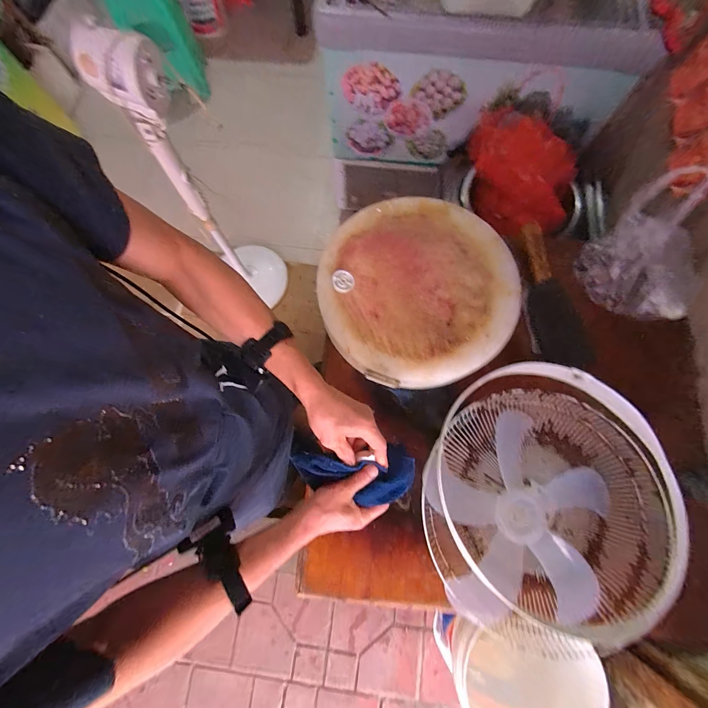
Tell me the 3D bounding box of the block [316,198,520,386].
[{"bbox_3d":[0.134,-0.141,0.664,0.405,0.061,0.405,0,76,1],"label":"block"}]

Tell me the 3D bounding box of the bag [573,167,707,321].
[{"bbox_3d":[0.616,-0.186,0.613,0.230,0.221,0.130,25,77,7],"label":"bag"}]

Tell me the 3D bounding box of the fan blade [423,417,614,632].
[{"bbox_3d":[0.324,0.309,0.598,0.350,0.092,0.354,0,76,1],"label":"fan blade"}]

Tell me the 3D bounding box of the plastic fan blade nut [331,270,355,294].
[{"bbox_3d":[-0.023,-0.148,0.639,0.047,0.026,0.039,12,76,4],"label":"plastic fan blade nut"}]

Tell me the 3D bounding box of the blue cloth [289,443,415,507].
[{"bbox_3d":[0.003,0.175,0.459,0.185,0.033,0.083,7,71,-5],"label":"blue cloth"}]

